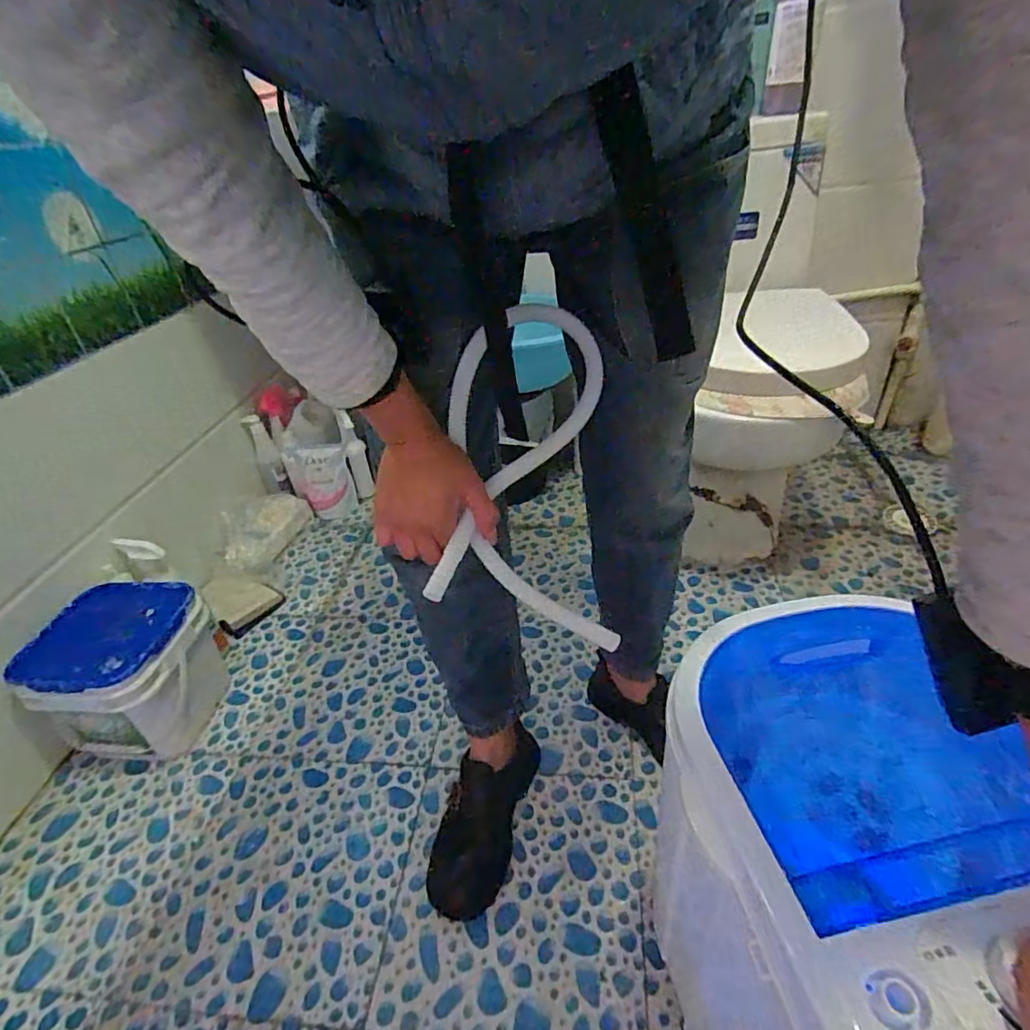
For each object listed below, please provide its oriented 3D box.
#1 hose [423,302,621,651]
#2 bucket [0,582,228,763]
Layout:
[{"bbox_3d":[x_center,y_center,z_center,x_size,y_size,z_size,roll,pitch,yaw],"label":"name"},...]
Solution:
[{"bbox_3d":[0.008,-0.029,0.530,0.164,0.276,0.199,-4,35,3],"label":"hose"},{"bbox_3d":[-0.612,0.259,0.902,0.225,0.211,0.202,0,36,8],"label":"bucket"}]

